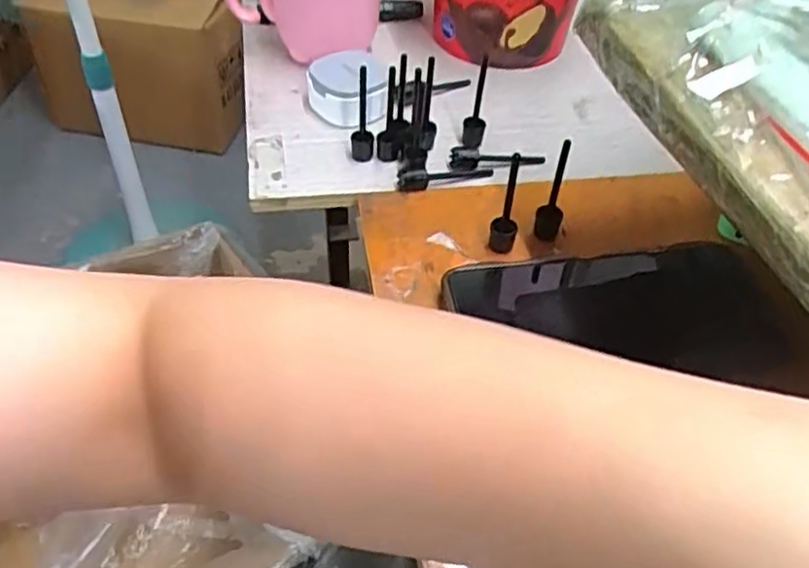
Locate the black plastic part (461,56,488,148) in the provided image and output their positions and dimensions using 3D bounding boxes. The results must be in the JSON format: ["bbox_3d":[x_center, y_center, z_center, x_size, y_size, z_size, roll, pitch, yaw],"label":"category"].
[{"bbox_3d":[0.047,-0.116,0.458,0.014,0.061,0.017,5,47,1],"label":"black plastic part"}]

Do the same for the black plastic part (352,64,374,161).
[{"bbox_3d":[-0.025,-0.104,0.434,0.014,0.070,0.019,2,47,-2],"label":"black plastic part"}]

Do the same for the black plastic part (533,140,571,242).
[{"bbox_3d":[0.083,-0.048,0.394,0.015,0.070,0.011,14,47,9],"label":"black plastic part"}]

